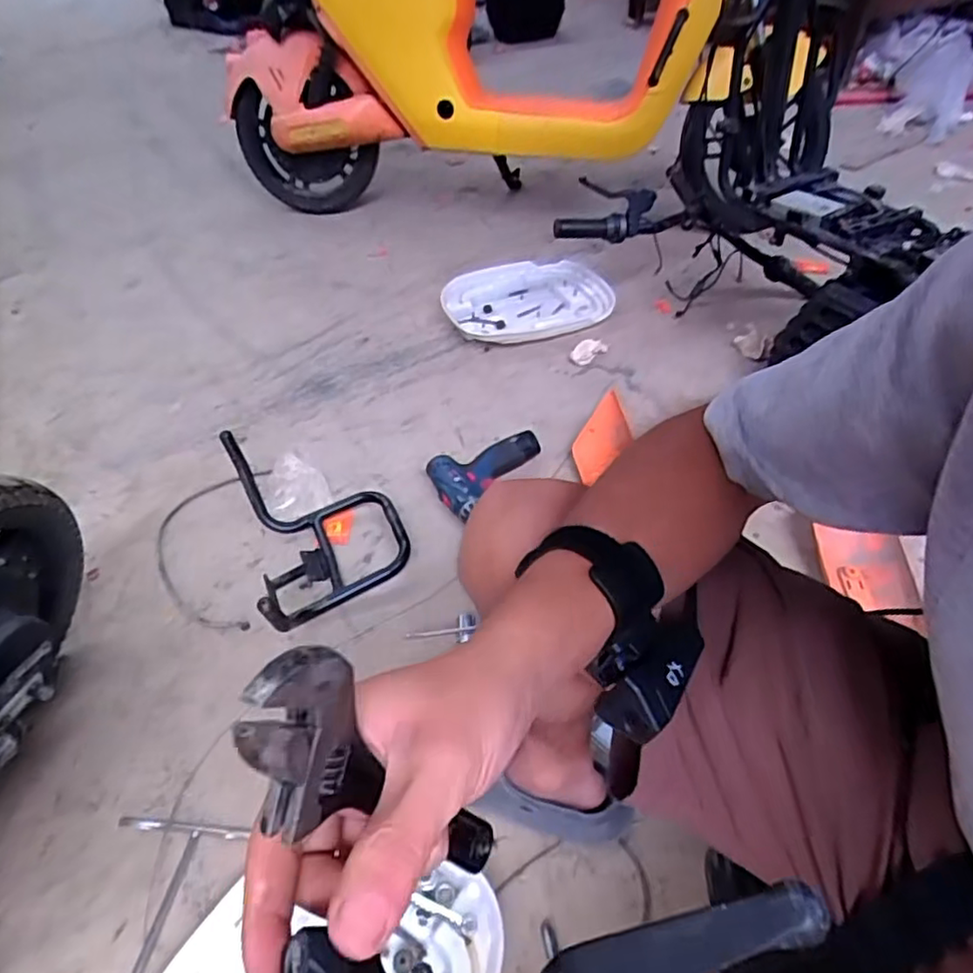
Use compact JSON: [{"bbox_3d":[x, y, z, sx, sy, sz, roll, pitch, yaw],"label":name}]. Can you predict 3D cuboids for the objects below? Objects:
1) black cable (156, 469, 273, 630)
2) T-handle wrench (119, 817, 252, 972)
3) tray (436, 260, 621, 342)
[{"bbox_3d":[-0.422,0.083,0.989,0.159,0.015,0.320,-5,45,-5],"label":"black cable"},{"bbox_3d":[-0.340,0.459,0.606,0.137,0.022,0.279,4,45,5],"label":"T-handle wrench"},{"bbox_3d":[0.099,-0.416,1.444,0.379,0.045,0.285,-13,47,-12],"label":"tray"}]

